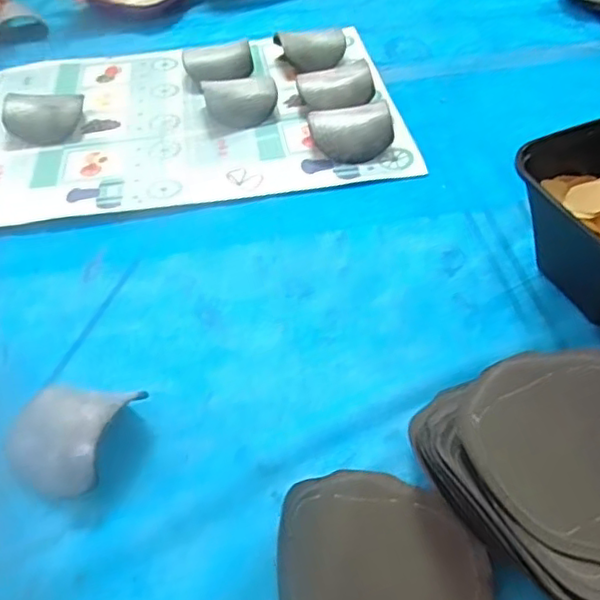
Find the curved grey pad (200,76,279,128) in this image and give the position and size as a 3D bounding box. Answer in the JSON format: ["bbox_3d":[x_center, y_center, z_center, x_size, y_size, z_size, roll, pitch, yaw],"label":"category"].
[{"bbox_3d":[-0.071,-0.240,0.755,0.088,0.043,0.049,-8,46,-3],"label":"curved grey pad"}]

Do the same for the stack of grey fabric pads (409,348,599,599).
[{"bbox_3d":[0.165,0.106,0.401,0.157,0.060,0.168,-26,50,-19],"label":"stack of grey fabric pads"}]

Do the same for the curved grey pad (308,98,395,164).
[{"bbox_3d":[0.057,-0.185,0.691,0.094,0.046,0.049,2,47,6],"label":"curved grey pad"}]

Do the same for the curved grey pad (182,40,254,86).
[{"bbox_3d":[-0.110,-0.312,0.834,0.094,0.038,0.053,-8,46,-2],"label":"curved grey pad"}]

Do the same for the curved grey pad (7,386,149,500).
[{"bbox_3d":[-0.171,0.099,0.450,0.091,0.048,0.073,10,48,14],"label":"curved grey pad"}]

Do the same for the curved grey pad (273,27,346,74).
[{"bbox_3d":[0.023,-0.334,0.838,0.092,0.043,0.063,-17,47,-11],"label":"curved grey pad"}]

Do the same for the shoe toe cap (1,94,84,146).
[{"bbox_3d":[-0.314,-0.227,0.761,0.084,0.046,0.057,1,46,5],"label":"shoe toe cap"}]

